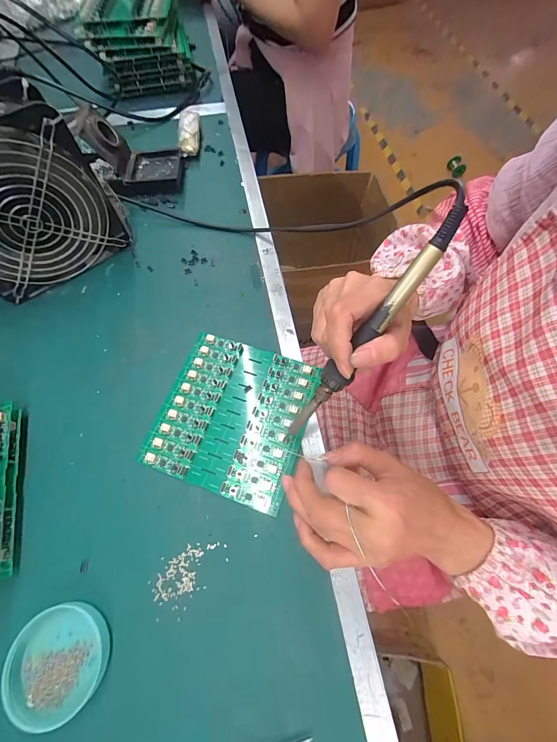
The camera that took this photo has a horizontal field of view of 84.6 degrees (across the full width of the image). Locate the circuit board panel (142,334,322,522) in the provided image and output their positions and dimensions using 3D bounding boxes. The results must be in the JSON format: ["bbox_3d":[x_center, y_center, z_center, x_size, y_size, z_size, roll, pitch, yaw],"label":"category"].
[{"bbox_3d":[-0.041,0.038,0.287,0.131,0.005,0.140,17,68,9],"label":"circuit board panel"}]

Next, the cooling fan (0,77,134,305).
[{"bbox_3d":[-0.252,-0.165,0.300,0.156,0.154,0.058,-35,70,-13],"label":"cooling fan"}]

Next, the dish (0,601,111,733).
[{"bbox_3d":[-0.155,0.202,0.213,0.064,0.016,0.062,0,66,0],"label":"dish"}]

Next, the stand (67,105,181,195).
[{"bbox_3d":[-0.187,-0.283,0.392,0.113,0.069,0.083,-11,66,-5],"label":"stand"}]

